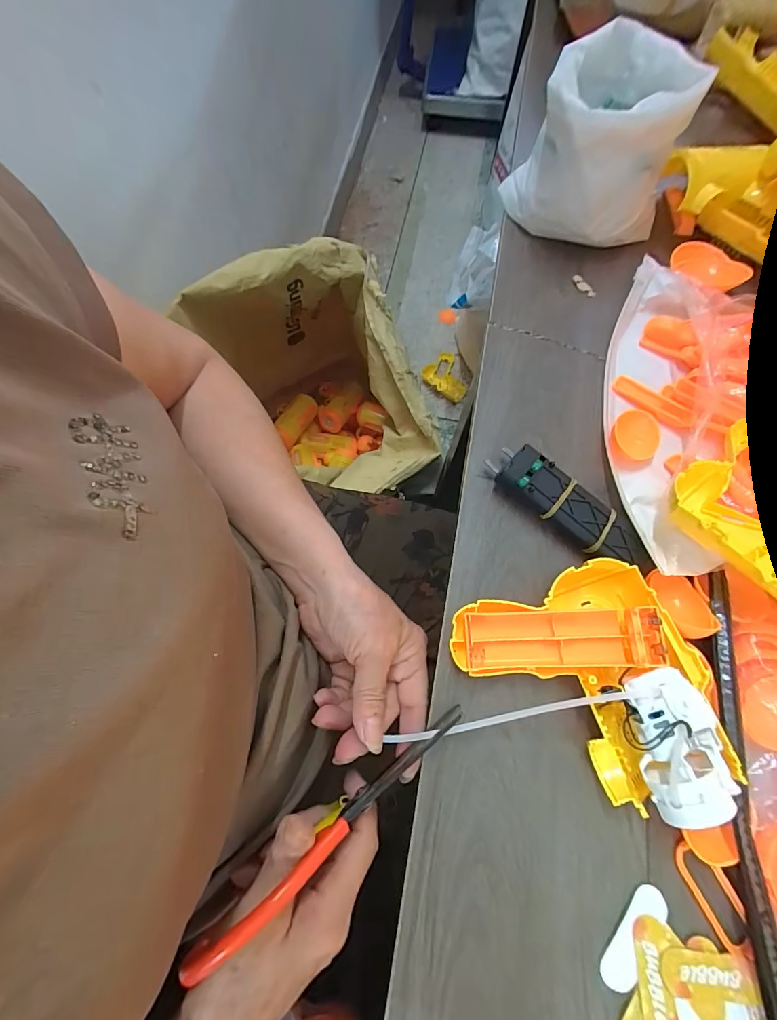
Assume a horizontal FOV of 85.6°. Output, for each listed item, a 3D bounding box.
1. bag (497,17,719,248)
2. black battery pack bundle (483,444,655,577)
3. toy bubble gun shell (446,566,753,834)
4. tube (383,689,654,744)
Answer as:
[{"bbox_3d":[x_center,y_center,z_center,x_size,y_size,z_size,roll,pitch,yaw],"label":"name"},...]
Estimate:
[{"bbox_3d":[0.175,-0.305,0.350,0.132,0.096,0.127,17,73,8],"label":"bag"},{"bbox_3d":[0.123,0.001,0.287,0.120,0.023,0.035,39,77,14],"label":"black battery pack bundle"},{"bbox_3d":[0.115,0.105,0.243,0.122,0.042,0.130,-19,71,-4],"label":"toy bubble gun shell"},{"bbox_3d":[0.074,0.118,0.240,0.154,0.006,0.007,-15,71,8],"label":"tube"}]

